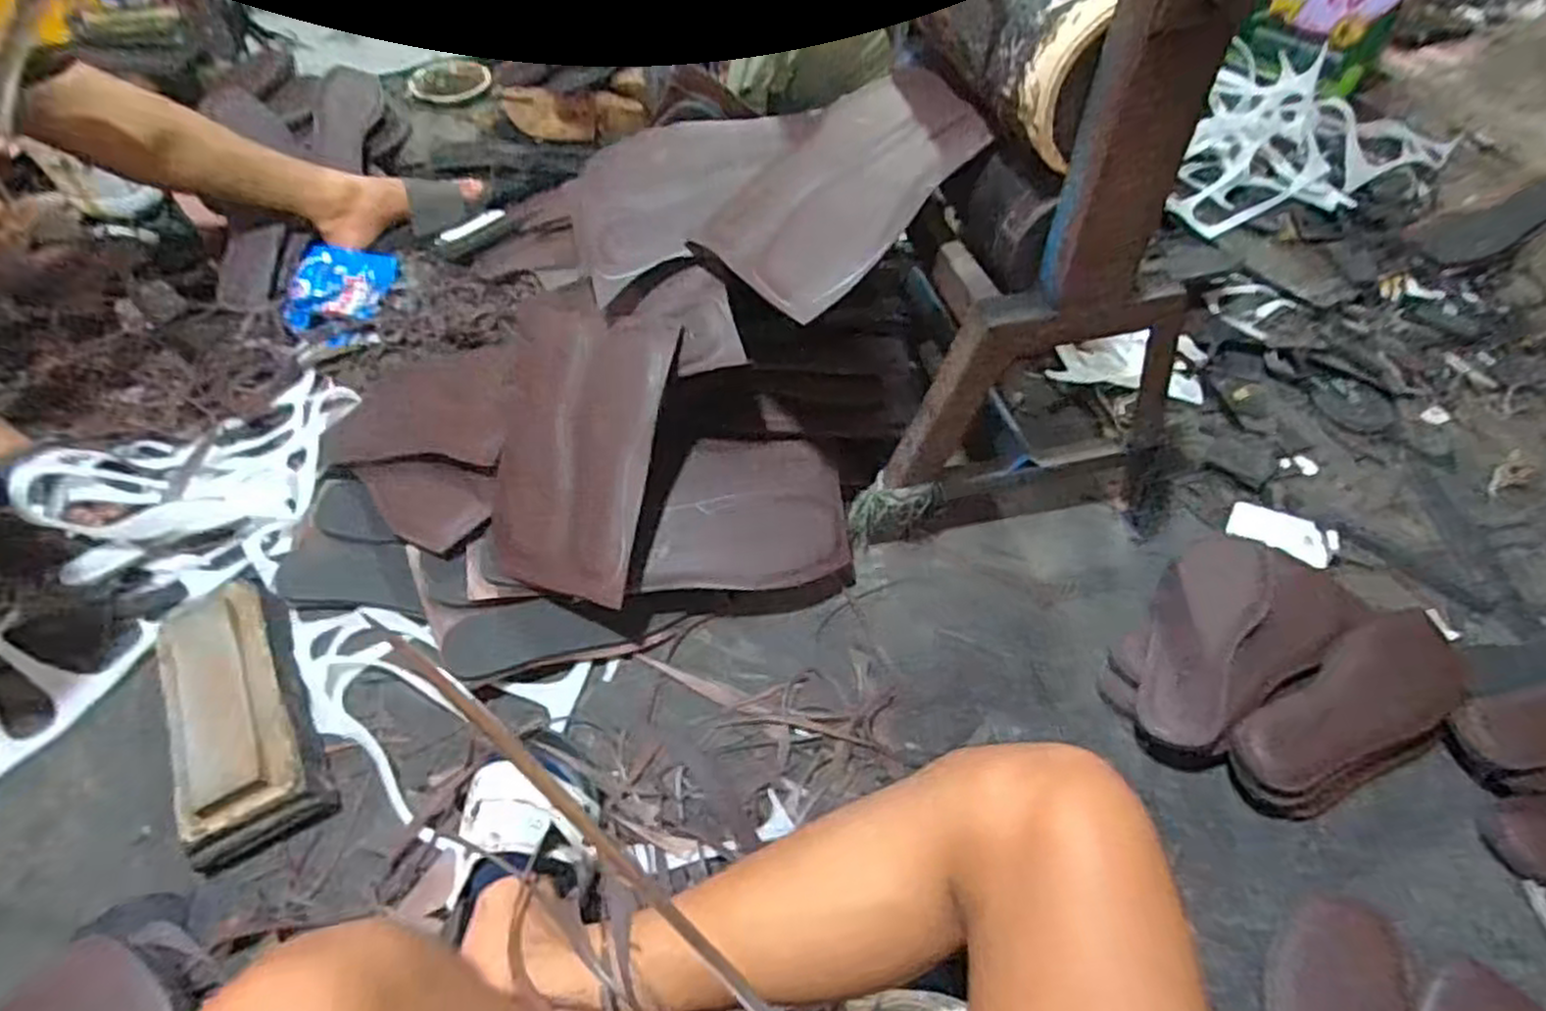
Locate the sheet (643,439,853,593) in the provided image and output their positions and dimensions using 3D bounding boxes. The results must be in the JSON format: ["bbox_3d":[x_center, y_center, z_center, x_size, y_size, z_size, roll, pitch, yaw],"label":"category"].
[{"bbox_3d":[-0.024,0.007,0.763,0.194,0.011,0.149,-2,75,-11],"label":"sheet"}]

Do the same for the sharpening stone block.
[{"bbox_3d":[-0.465,0.174,0.666,0.099,0.061,0.249,-24,56,-19],"label":"sharpening stone block"}]

